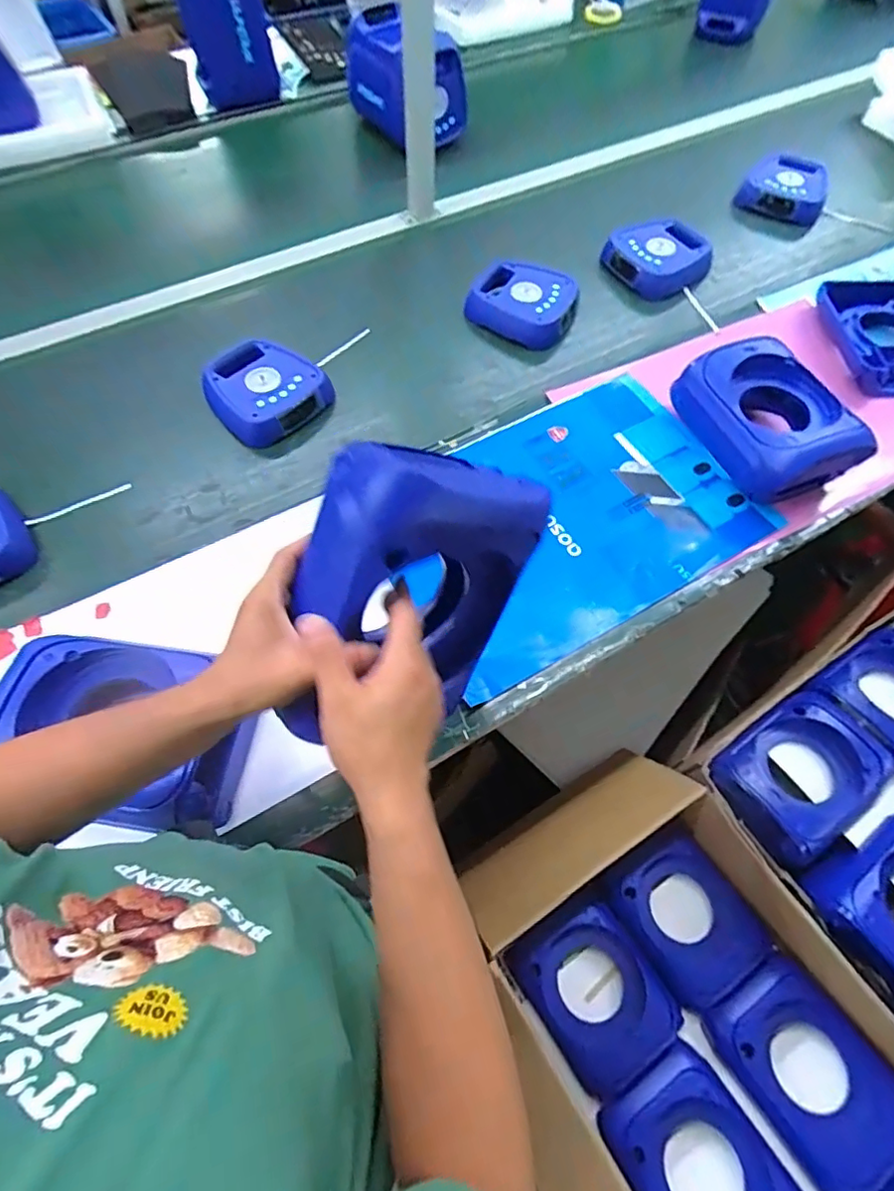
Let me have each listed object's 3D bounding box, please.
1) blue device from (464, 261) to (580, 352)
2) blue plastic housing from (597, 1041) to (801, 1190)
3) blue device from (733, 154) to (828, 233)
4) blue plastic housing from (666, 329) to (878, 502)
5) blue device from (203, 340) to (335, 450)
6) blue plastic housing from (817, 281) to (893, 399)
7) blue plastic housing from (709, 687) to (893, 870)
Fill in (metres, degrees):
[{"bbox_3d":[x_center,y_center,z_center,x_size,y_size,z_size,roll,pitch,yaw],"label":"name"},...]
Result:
[{"bbox_3d":[0.130,-0.498,0.970,0.172,0.063,0.143,28,65,13],"label":"blue device"},{"bbox_3d":[0.321,0.719,0.719,0.173,0.078,0.221,-30,66,-16],"label":"blue plastic housing"},{"bbox_3d":[0.645,-0.776,1.104,0.154,0.067,0.132,20,63,9],"label":"blue device"},{"bbox_3d":[0.433,-0.233,0.790,0.168,0.110,0.222,-17,64,-10],"label":"blue plastic housing"},{"bbox_3d":[-0.275,-0.307,0.858,0.154,0.074,0.161,38,67,17],"label":"blue device"},{"bbox_3d":[0.696,-0.410,0.898,0.171,0.044,0.221,-5,62,-4],"label":"blue plastic housing"},{"bbox_3d":[0.538,0.255,0.853,0.255,0.059,0.167,-30,66,-16],"label":"blue plastic housing"}]

